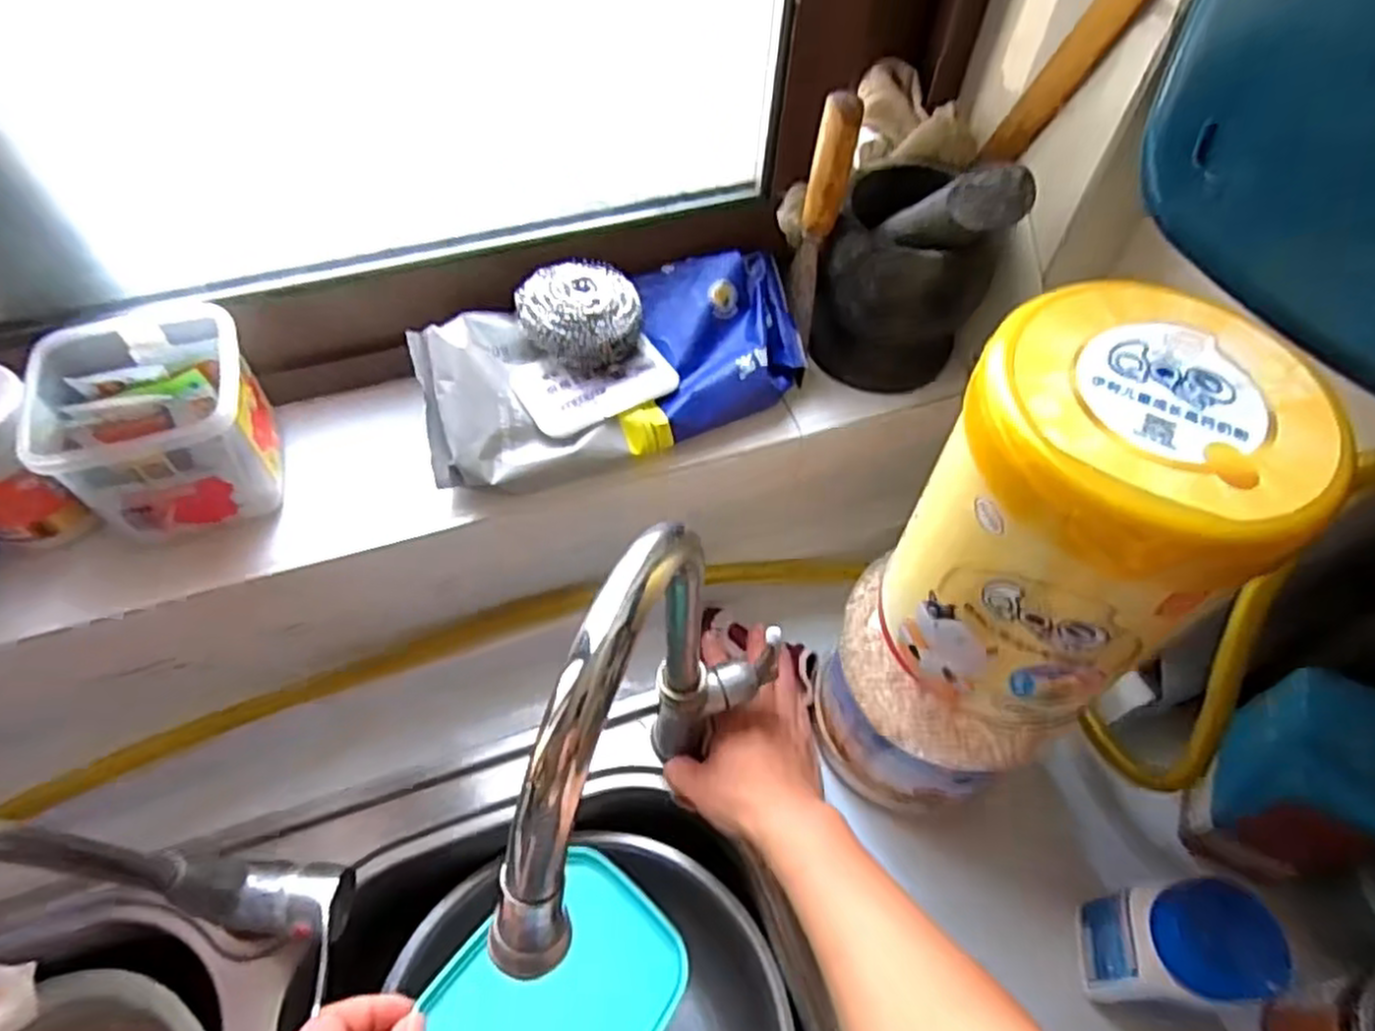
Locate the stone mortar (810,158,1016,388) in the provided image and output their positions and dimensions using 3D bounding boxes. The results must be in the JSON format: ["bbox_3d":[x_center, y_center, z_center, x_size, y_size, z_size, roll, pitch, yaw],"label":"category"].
[{"bbox_3d":[0.146,-0.157,0.518,0.098,0.121,0.095,23,58,13],"label":"stone mortar"}]

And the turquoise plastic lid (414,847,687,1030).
[{"bbox_3d":[-0.072,0.269,0.424,0.111,0.013,0.144,41,46,10],"label":"turquoise plastic lid"}]

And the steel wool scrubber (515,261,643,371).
[{"bbox_3d":[-0.068,-0.127,0.494,0.075,0.041,0.067,-11,57,-10],"label":"steel wool scrubber"}]

